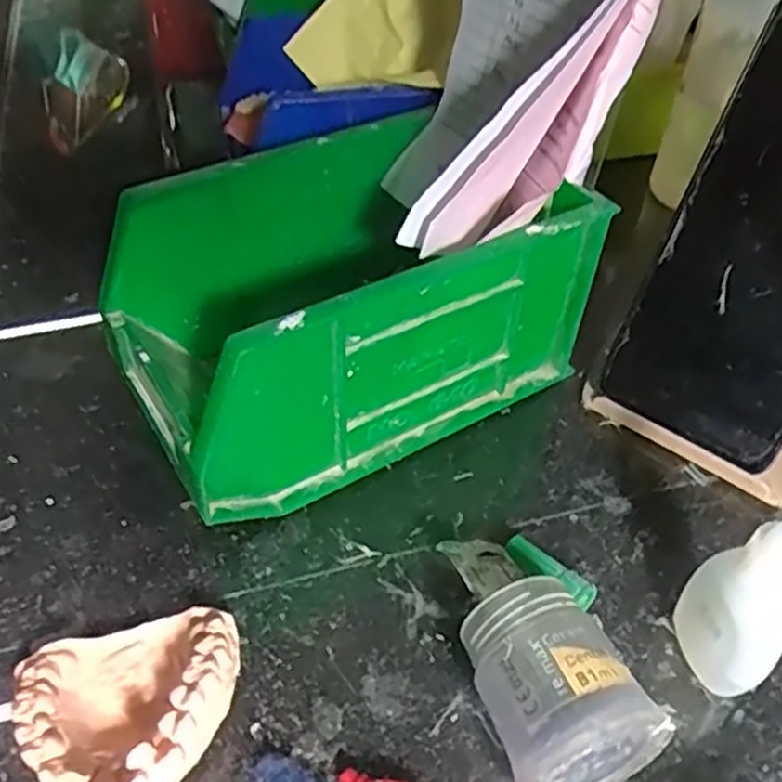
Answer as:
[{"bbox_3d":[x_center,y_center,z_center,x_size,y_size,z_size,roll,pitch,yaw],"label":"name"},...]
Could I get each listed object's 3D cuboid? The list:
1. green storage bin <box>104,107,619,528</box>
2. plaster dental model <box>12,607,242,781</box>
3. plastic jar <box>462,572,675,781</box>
[{"bbox_3d":[-0.018,-0.034,0.296,0.164,0.090,0.099,-24,52,-23],"label":"green storage bin"},{"bbox_3d":[-0.075,0.091,0.217,0.061,0.029,0.054,-11,48,-13],"label":"plaster dental model"},{"bbox_3d":[0.045,0.086,0.216,0.042,0.043,0.052,-13,48,-14],"label":"plastic jar"}]

